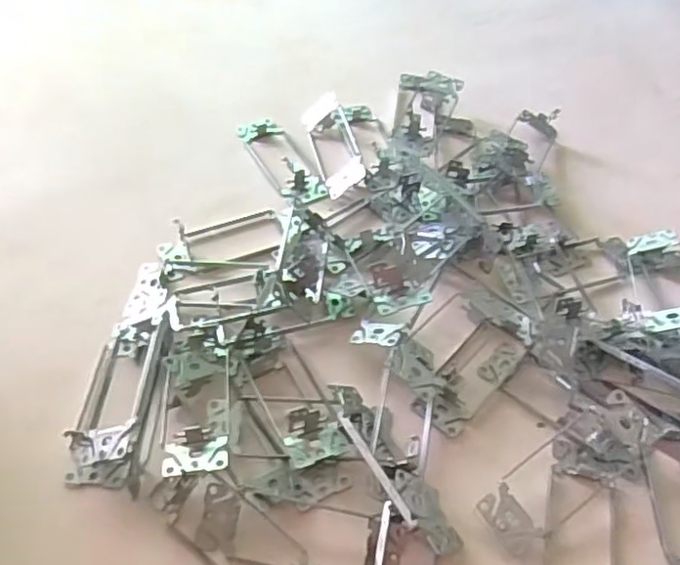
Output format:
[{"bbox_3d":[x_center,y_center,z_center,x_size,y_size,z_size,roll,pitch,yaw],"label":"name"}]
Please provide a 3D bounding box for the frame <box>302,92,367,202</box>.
[{"bbox_3d":[-0.005,-0.111,0.525,0.037,0.017,0.103,-36,51,21],"label":"frame"}]

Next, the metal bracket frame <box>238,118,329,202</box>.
[{"bbox_3d":[-0.047,-0.103,0.517,0.036,0.016,0.106,-24,57,-19],"label":"metal bracket frame"}]

